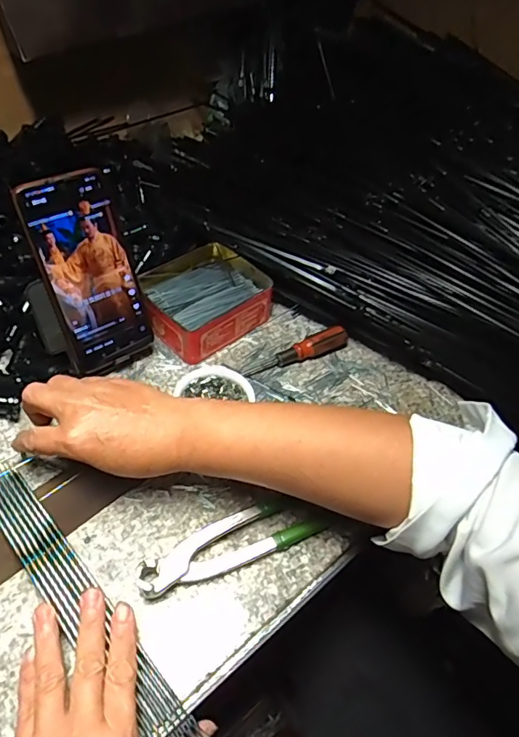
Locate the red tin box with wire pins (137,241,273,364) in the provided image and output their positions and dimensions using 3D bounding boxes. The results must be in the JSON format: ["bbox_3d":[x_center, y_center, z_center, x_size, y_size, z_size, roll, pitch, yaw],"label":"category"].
[{"bbox_3d":[-0.061,-0.075,0.535,0.110,0.041,0.127,39,56,24],"label":"red tin box with wire pins"}]

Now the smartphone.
[{"bbox_3d":[-0.147,-0.082,0.439,0.075,0.162,0.007,-29,34,-27],"label":"smartphone"}]

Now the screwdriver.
[{"bbox_3d":[0.041,-0.017,0.516,0.119,0.024,0.020,-18,54,-20],"label":"screwdriver"}]

